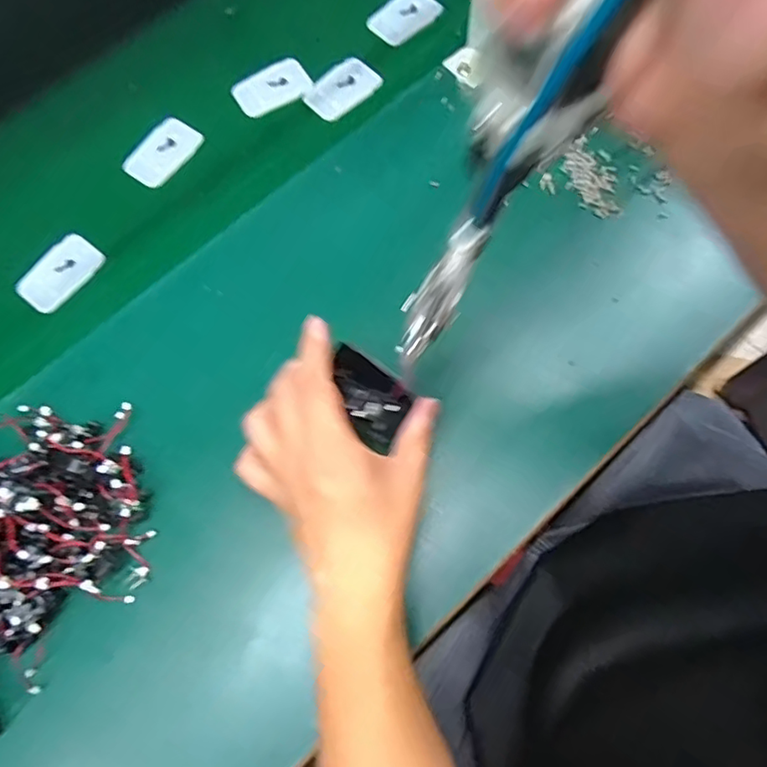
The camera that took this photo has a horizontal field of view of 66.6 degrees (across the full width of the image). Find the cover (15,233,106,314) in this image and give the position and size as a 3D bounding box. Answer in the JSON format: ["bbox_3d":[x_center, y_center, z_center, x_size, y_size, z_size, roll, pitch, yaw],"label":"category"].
[{"bbox_3d":[-0.278,-0.095,0.501,0.047,0.004,0.070,35,77,12],"label":"cover"}]

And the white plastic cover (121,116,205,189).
[{"bbox_3d":[-0.200,-0.211,0.531,0.049,0.004,0.069,31,76,11],"label":"white plastic cover"}]

